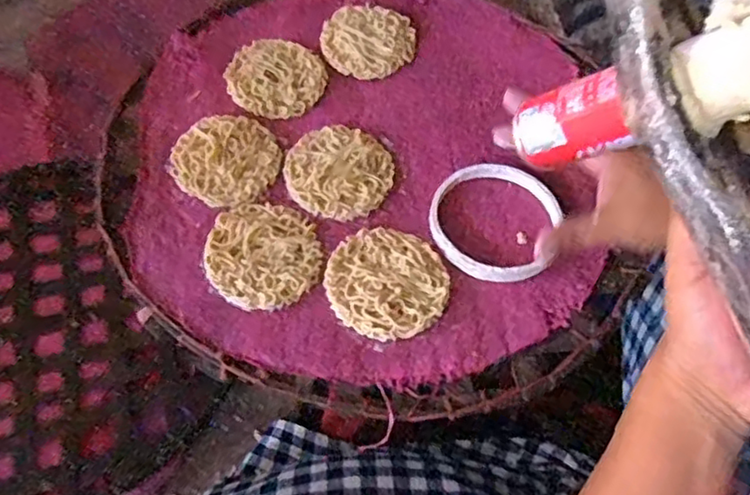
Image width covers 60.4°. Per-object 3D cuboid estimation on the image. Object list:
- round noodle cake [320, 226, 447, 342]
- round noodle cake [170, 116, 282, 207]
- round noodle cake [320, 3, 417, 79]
[{"bbox_3d":[0.007,0.021,0.410,0.075,0.011,0.075,0,57,0],"label":"round noodle cake"},{"bbox_3d":[-0.104,-0.062,0.452,0.073,0.008,0.072,0,57,0],"label":"round noodle cake"},{"bbox_3d":[-0.005,-0.170,0.523,0.074,0.015,0.075,0,57,0],"label":"round noodle cake"}]

